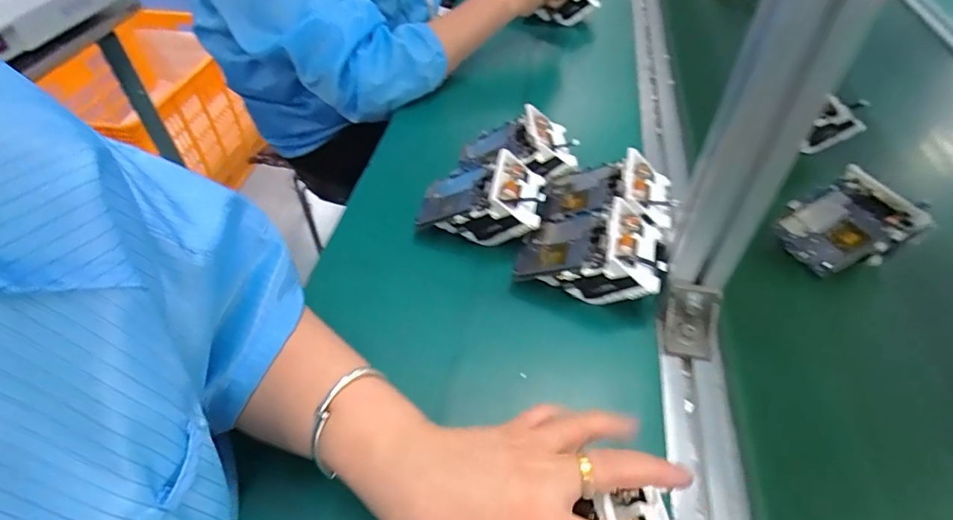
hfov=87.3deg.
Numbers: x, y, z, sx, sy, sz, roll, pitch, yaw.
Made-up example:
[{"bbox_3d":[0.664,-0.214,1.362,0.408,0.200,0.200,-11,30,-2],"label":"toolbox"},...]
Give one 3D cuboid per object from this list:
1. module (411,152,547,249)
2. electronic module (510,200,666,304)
[{"bbox_3d":[0.004,-0.057,0.475,0.115,0.054,0.078,10,49,8],"label":"module"},{"bbox_3d":[0.095,-0.003,0.425,0.113,0.048,0.075,-9,41,32],"label":"electronic module"}]

